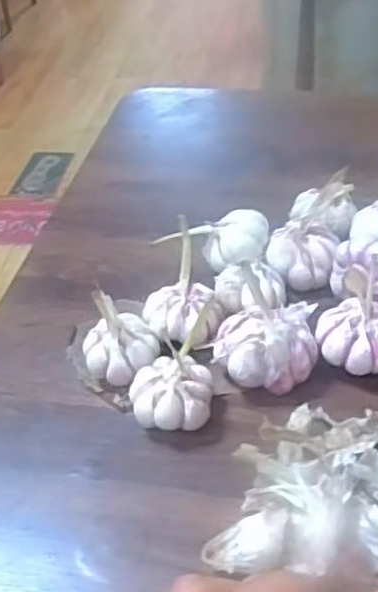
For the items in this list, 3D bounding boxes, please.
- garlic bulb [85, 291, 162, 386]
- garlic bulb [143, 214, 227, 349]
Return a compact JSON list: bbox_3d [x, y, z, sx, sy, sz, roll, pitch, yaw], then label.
[{"bbox_3d":[-0.046,0.028,0.465,0.049,0.065,0.043,-6,42,-1],"label":"garlic bulb"},{"bbox_3d":[-0.004,-0.002,0.481,0.056,0.071,0.055,-3,42,3],"label":"garlic bulb"}]

